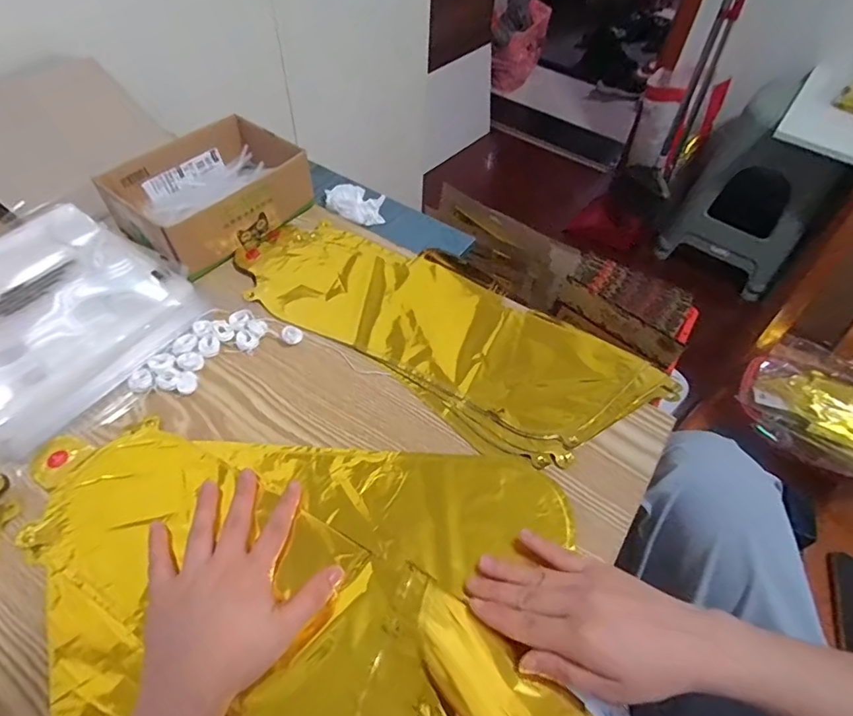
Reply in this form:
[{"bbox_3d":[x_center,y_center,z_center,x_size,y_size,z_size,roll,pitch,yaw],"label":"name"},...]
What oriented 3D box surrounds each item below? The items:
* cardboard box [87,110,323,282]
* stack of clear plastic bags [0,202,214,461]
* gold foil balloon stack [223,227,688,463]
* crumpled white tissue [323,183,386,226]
[{"bbox_3d":[-0.238,-0.186,0.559,0.146,0.059,0.183,34,58,21],"label":"cardboard box"},{"bbox_3d":[-0.359,-0.041,0.475,0.249,0.021,0.216,28,56,18],"label":"stack of clear plastic bags"},{"bbox_3d":[0.010,-0.037,0.496,0.408,0.013,0.168,30,57,19],"label":"gold foil balloon stack"},{"bbox_3d":[-0.086,-0.186,0.615,0.070,0.032,0.066,-7,53,-8],"label":"crumpled white tissue"}]

